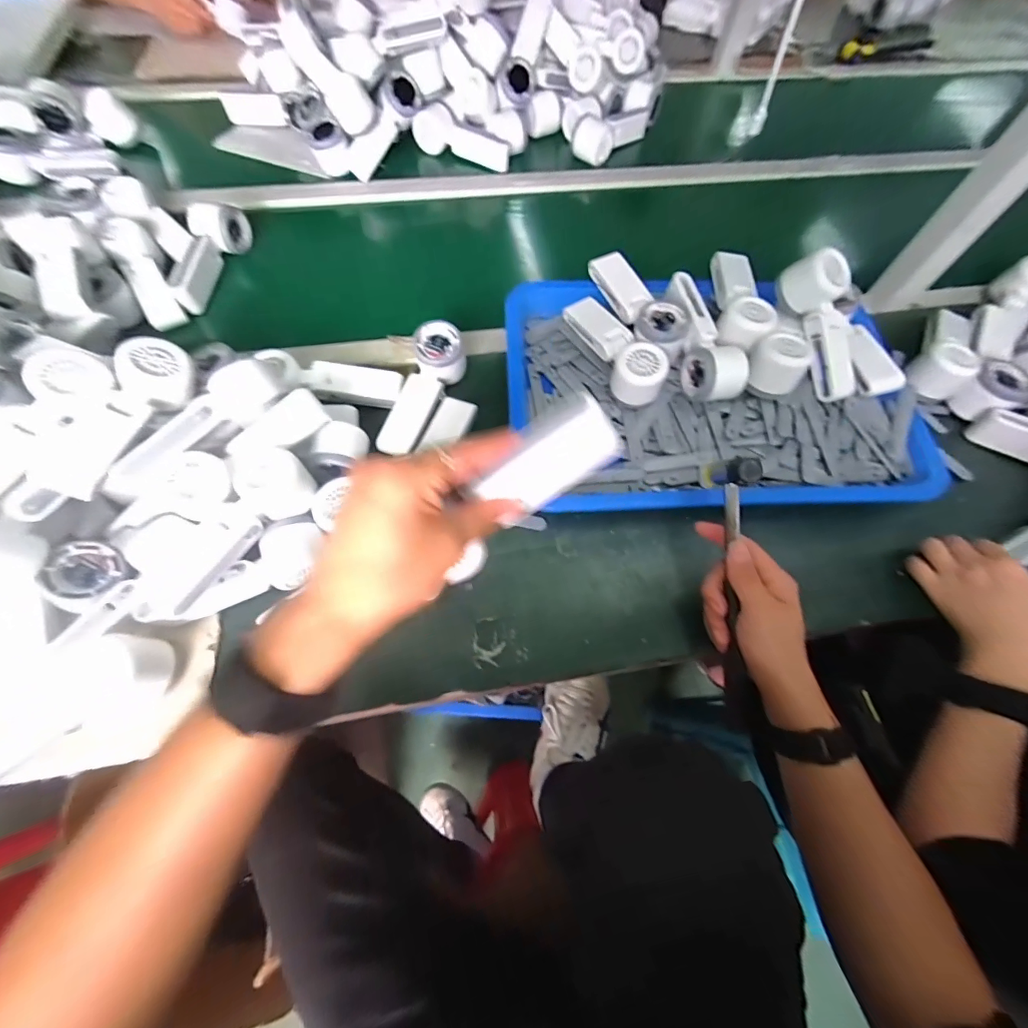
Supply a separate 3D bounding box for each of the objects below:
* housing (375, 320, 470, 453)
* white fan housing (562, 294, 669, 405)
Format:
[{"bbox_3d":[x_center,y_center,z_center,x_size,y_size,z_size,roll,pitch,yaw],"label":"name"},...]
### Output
[{"bbox_3d":[-0.109,-0.144,0.514,0.051,0.047,0.167,22,78,8],"label":"housing"},{"bbox_3d":[0.119,-0.200,0.519,0.053,0.054,0.171,-22,67,-11],"label":"white fan housing"}]

